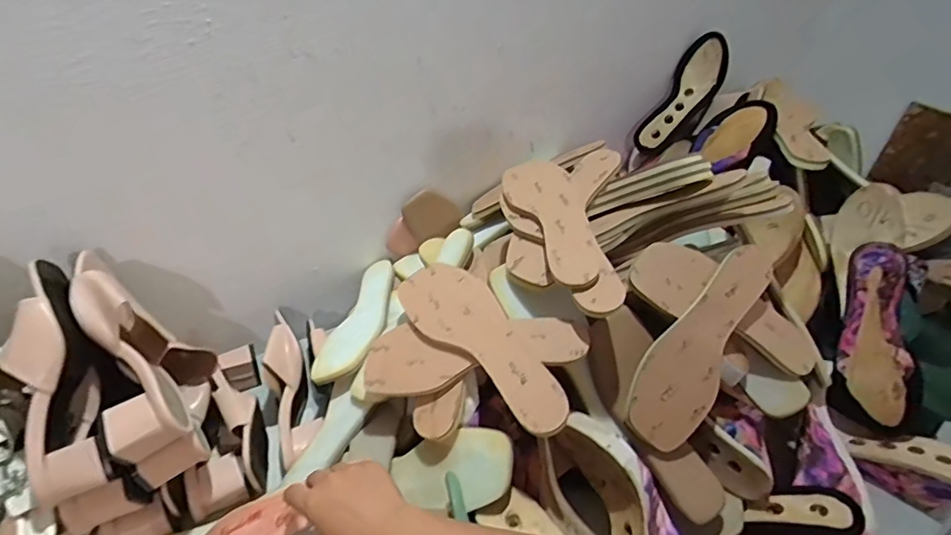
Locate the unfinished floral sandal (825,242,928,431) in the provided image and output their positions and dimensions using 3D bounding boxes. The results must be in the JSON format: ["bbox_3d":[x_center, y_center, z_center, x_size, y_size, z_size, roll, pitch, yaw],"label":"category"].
[{"bbox_3d":[0.514,0.089,0.658,0.083,0.241,0.075,7,-3,6],"label":"unfinished floral sandal"}]

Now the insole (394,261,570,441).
[{"bbox_3d":[0.008,0.074,0.544,0.083,0.009,0.239,-41,59,-10],"label":"insole"}]

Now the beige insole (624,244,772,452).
[{"bbox_3d":[0.246,0.080,0.559,0.083,0.025,0.246,33,85,-5],"label":"beige insole"}]

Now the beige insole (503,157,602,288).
[{"bbox_3d":[0.090,-0.067,0.607,0.079,0.014,0.249,-19,42,1],"label":"beige insole"}]

